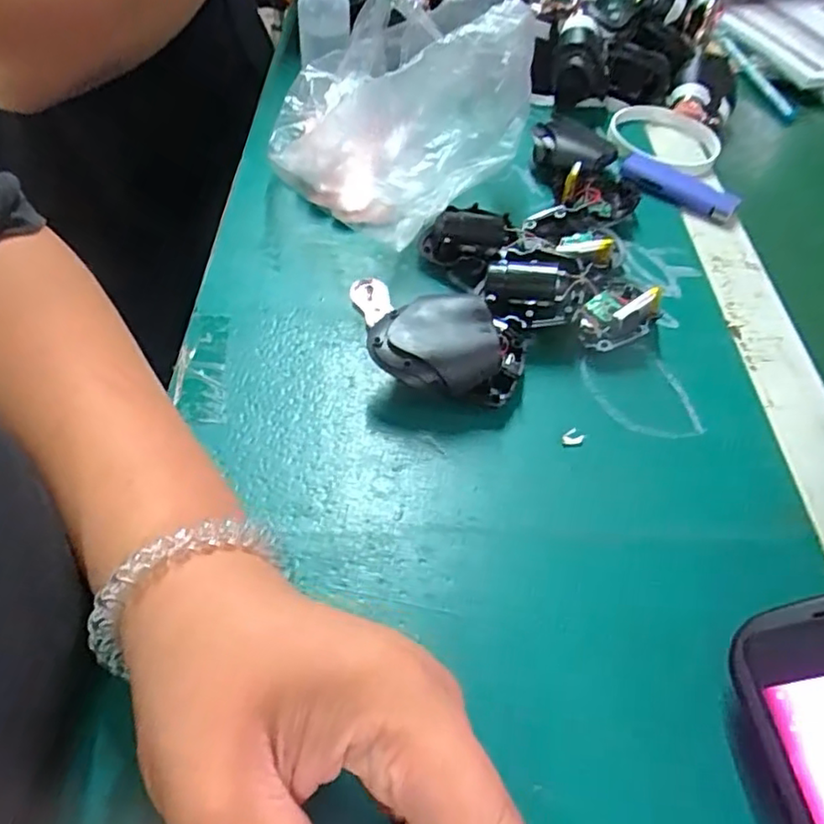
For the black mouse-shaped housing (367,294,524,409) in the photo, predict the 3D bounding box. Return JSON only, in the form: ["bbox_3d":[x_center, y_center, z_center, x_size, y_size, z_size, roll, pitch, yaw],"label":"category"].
[{"bbox_3d":[0.018,-0.028,0.314,0.078,0.039,0.046,3,51,-3],"label":"black mouse-shaped housing"}]

